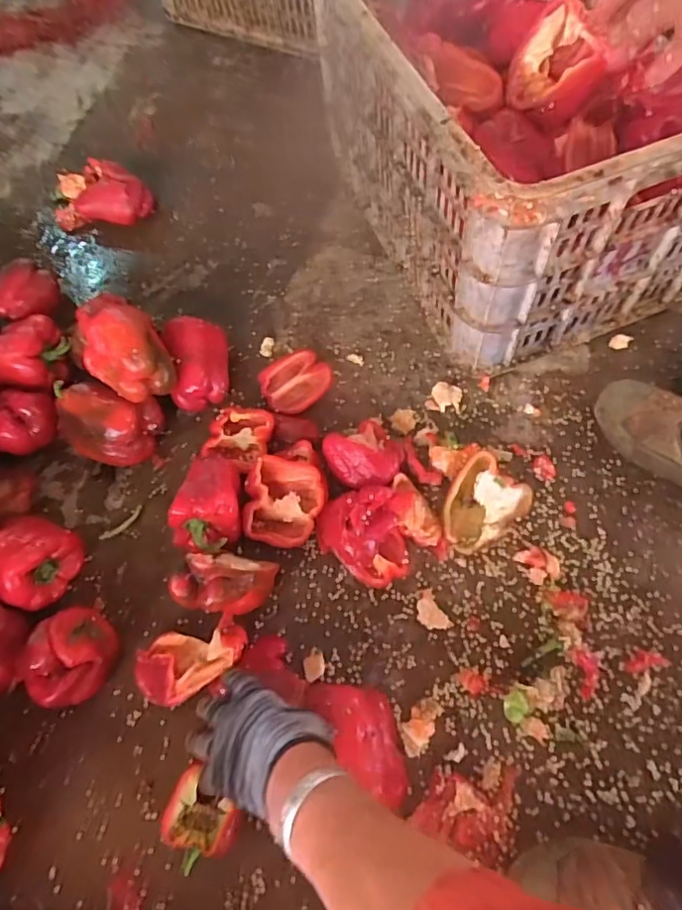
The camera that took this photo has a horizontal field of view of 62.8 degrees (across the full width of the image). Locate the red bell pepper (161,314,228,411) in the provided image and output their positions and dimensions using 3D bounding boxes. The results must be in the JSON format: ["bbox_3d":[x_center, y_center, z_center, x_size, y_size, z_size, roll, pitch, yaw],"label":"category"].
[{"bbox_3d":[-0.181,-0.116,0.710,0.072,0.075,0.106,-8,65,0],"label":"red bell pepper"}]

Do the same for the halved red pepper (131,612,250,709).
[{"bbox_3d":[-0.155,0.215,0.581,0.114,0.040,0.070,-14,65,-3],"label":"halved red pepper"}]

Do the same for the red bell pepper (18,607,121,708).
[{"bbox_3d":[-0.280,0.211,0.577,0.079,0.068,0.092,37,72,18],"label":"red bell pepper"}]

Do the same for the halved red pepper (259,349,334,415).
[{"bbox_3d":[-0.060,-0.095,0.717,0.085,0.022,0.079,-39,69,-14],"label":"halved red pepper"}]

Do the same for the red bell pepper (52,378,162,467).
[{"bbox_3d":[-0.288,-0.034,0.685,0.119,0.083,0.082,10,66,8],"label":"red bell pepper"}]

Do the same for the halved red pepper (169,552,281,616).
[{"bbox_3d":[-0.117,0.130,0.576,0.089,0.092,0.070,7,66,8],"label":"halved red pepper"}]

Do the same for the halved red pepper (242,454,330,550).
[{"bbox_3d":[-0.060,0.054,0.637,0.094,0.037,0.094,9,83,13],"label":"halved red pepper"}]

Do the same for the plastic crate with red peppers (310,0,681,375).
[{"bbox_3d":[0.210,-0.412,0.687,0.366,0.293,0.502,-22,66,-7],"label":"plastic crate with red peppers"}]

